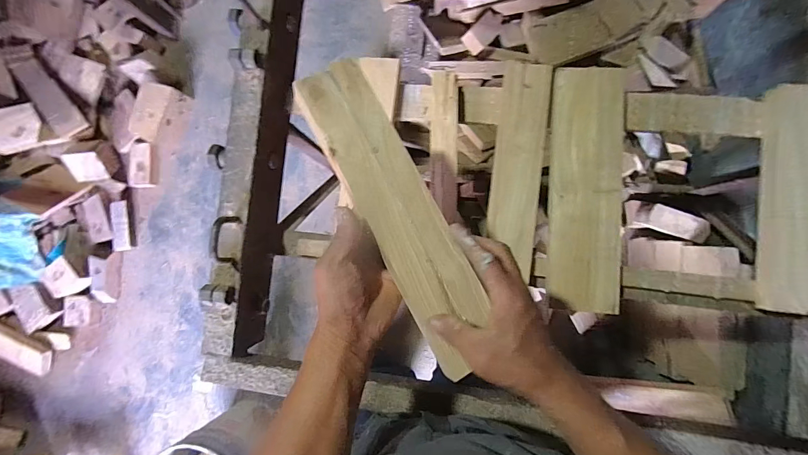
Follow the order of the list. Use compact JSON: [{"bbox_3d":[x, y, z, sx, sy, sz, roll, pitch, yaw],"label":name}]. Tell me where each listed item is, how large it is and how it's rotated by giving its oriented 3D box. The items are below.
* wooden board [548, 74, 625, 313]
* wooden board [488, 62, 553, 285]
[{"bbox_3d":[0.288,-0.065,0.586,0.106,0.012,0.378,3,87,8],"label":"wooden board"},{"bbox_3d":[0.188,-0.106,0.612,0.082,0.024,0.336,8,88,8],"label":"wooden board"}]

